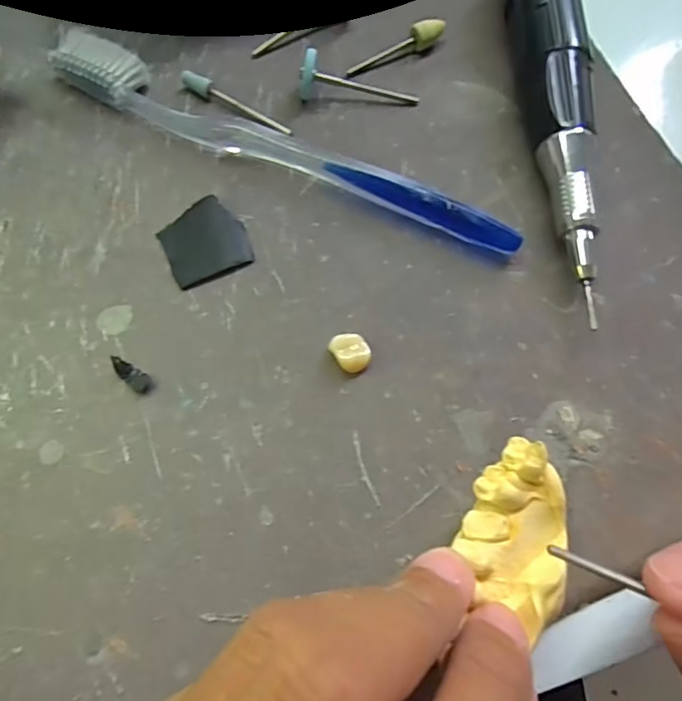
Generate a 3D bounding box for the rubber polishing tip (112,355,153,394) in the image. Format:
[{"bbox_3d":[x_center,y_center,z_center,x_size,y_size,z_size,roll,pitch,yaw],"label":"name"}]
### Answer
[{"bbox_3d":[-0.063,0.007,0.152,0.014,0.005,0.006,36,72,12],"label":"rubber polishing tip"}]

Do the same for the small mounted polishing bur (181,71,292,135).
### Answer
[{"bbox_3d":[-0.040,-0.095,0.193,0.049,0.007,0.007,30,70,11],"label":"small mounted polishing bur"}]

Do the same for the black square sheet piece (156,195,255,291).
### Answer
[{"bbox_3d":[-0.047,-0.038,0.171,0.027,0.004,0.029,-24,71,-10],"label":"black square sheet piece"}]

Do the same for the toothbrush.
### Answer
[{"bbox_3d":[-0.023,-0.075,0.178,0.182,0.019,0.017,25,69,9],"label":"toothbrush"}]

